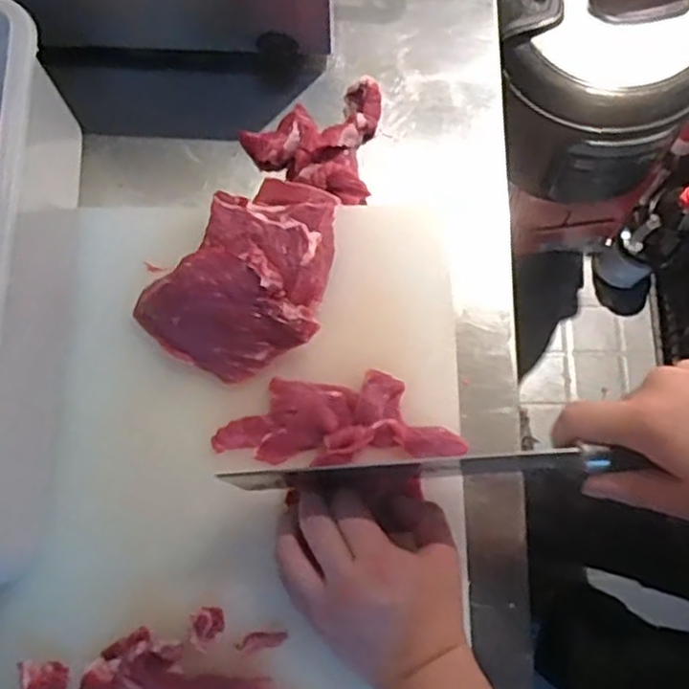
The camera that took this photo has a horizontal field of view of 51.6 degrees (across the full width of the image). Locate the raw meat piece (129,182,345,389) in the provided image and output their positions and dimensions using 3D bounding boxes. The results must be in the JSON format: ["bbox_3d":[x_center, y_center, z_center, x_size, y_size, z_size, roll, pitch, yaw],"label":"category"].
[{"bbox_3d":[-0.061,-0.052,0.522,0.109,0.066,0.163,36,77,8],"label":"raw meat piece"}]

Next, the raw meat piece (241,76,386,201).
[{"bbox_3d":[-0.027,-0.168,0.574,0.104,0.023,0.100,7,75,0],"label":"raw meat piece"}]

